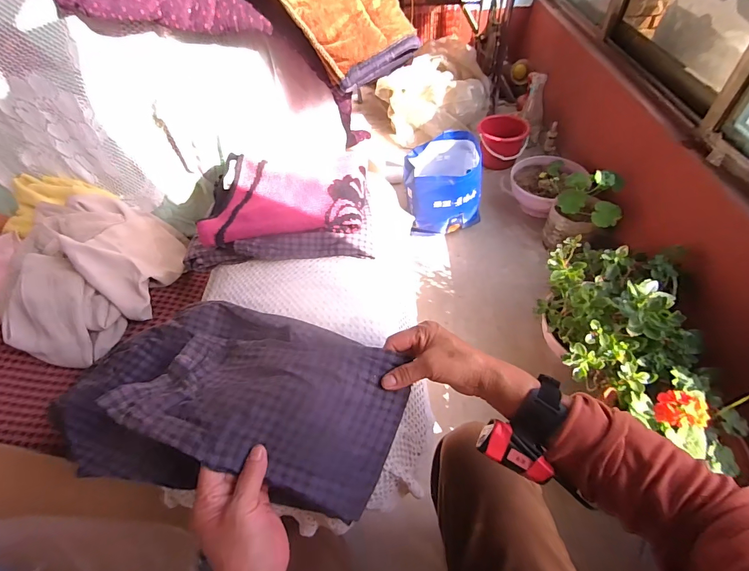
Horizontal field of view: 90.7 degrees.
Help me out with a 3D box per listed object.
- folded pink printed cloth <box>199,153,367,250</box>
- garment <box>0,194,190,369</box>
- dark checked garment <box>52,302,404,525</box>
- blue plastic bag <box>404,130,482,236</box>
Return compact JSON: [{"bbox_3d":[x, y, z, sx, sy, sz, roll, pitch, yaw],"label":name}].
[{"bbox_3d":[-0.148,-0.159,0.622,0.266,0.047,0.186,-6,50,1],"label":"folded pink printed cloth"},{"bbox_3d":[-0.526,-0.029,0.692,0.260,0.109,0.323,-19,51,-10],"label":"garment"},{"bbox_3d":[-0.154,0.107,0.419,0.358,0.099,0.209,3,50,8],"label":"dark checked garment"},{"bbox_3d":[0.250,-0.370,1.380,0.265,0.262,0.266,-5,50,1],"label":"blue plastic bag"}]

